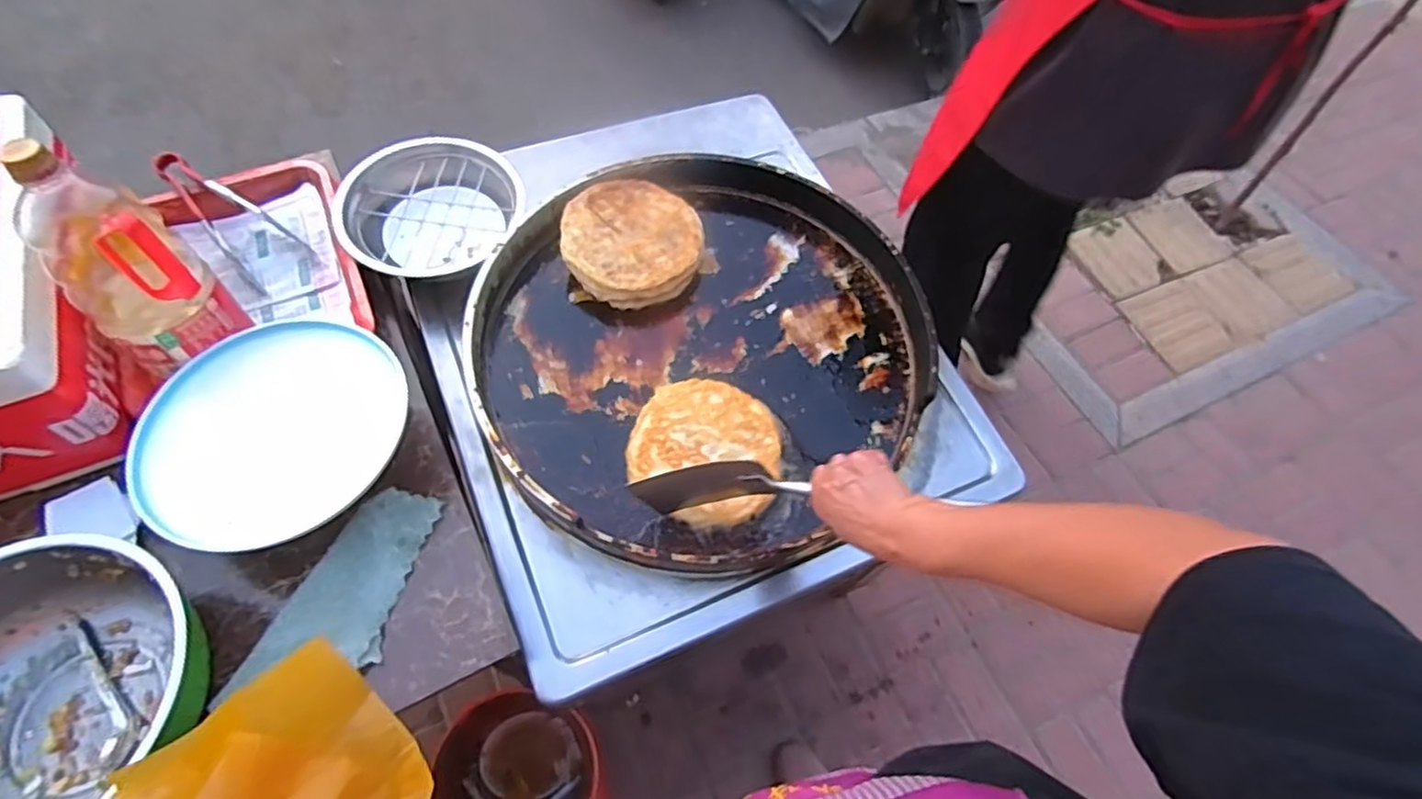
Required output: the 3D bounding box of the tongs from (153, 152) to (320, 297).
[{"bbox_3d":[-0.616,-0.229,0.869,0.221,0.028,0.080,43,63,-5],"label":"tongs"}]

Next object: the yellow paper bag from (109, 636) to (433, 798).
[{"bbox_3d":[-0.228,0.222,0.389,0.139,0.044,0.112,49,40,-3],"label":"yellow paper bag"}]

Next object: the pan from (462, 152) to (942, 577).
[{"bbox_3d":[-0.013,-0.076,0.813,0.505,0.069,0.524,2,60,-3],"label":"pan"}]

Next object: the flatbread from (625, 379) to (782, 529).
[{"bbox_3d":[-0.005,0.056,0.759,0.166,0.022,0.160,2,60,-3],"label":"flatbread"}]

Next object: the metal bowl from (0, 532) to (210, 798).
[{"bbox_3d":[-0.559,0.253,0.567,0.256,0.109,0.248,2,60,-3],"label":"metal bowl"}]

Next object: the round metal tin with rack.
[{"bbox_3d":[-0.368,-0.250,0.901,0.232,0.065,0.196,-27,65,-19],"label":"round metal tin with rack"}]

